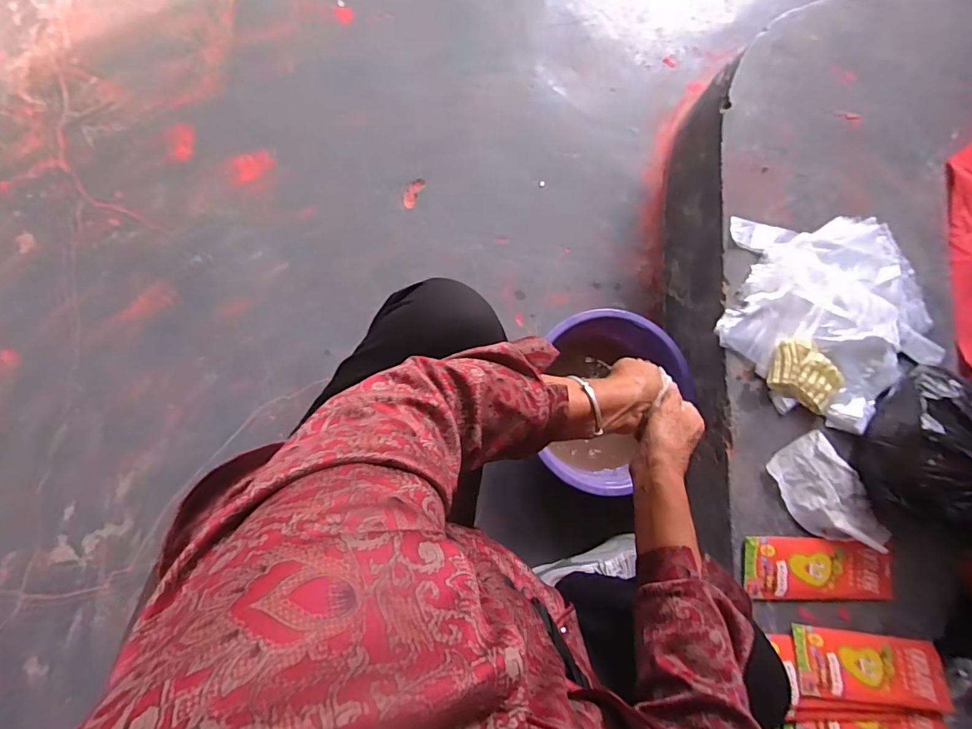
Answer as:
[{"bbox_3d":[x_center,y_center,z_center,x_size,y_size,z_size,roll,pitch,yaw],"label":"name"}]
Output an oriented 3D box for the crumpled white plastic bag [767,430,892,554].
[{"bbox_3d":[0.521,0.203,0.719,0.117,0.015,0.191,-29,90,-10],"label":"crumpled white plastic bag"}]

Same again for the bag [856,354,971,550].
[{"bbox_3d":[0.731,0.158,0.659,0.310,0.178,0.222,29,82,-6],"label":"bag"}]

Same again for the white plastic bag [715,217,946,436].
[{"bbox_3d":[0.541,-0.067,0.733,0.380,0.046,0.331,-4,86,-14],"label":"white plastic bag"}]

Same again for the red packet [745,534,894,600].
[{"bbox_3d":[0.501,0.309,0.717,0.245,0.015,0.093,5,89,-11],"label":"red packet"}]

